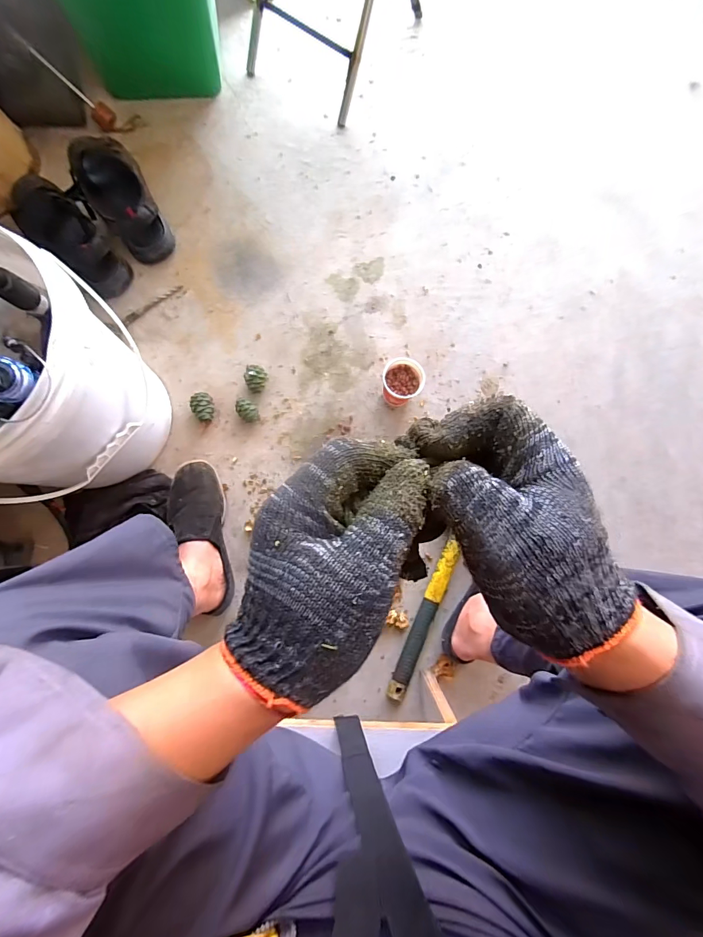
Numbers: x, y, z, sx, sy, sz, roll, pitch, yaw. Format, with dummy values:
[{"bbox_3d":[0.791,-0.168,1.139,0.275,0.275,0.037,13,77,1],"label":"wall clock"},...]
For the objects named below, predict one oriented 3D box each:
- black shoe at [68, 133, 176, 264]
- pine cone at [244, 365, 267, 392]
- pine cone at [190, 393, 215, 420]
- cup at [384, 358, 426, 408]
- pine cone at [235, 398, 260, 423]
[{"bbox_3d":[-0.430,-0.506,0.732,0.117,0.104,0.229,-33,85,-6],"label":"black shoe"},{"bbox_3d":[-0.178,-0.169,0.742,0.040,0.042,0.041,0,82,-2],"label":"pine cone"},{"bbox_3d":[-0.273,-0.113,0.730,0.036,0.033,0.049,-3,83,-3],"label":"pine cone"},{"bbox_3d":[0.091,-0.156,0.740,0.072,0.069,0.079,0,82,-2],"label":"cup"},{"bbox_3d":[-0.192,-0.107,0.735,0.033,0.037,0.042,-38,86,-7],"label":"pine cone"}]

